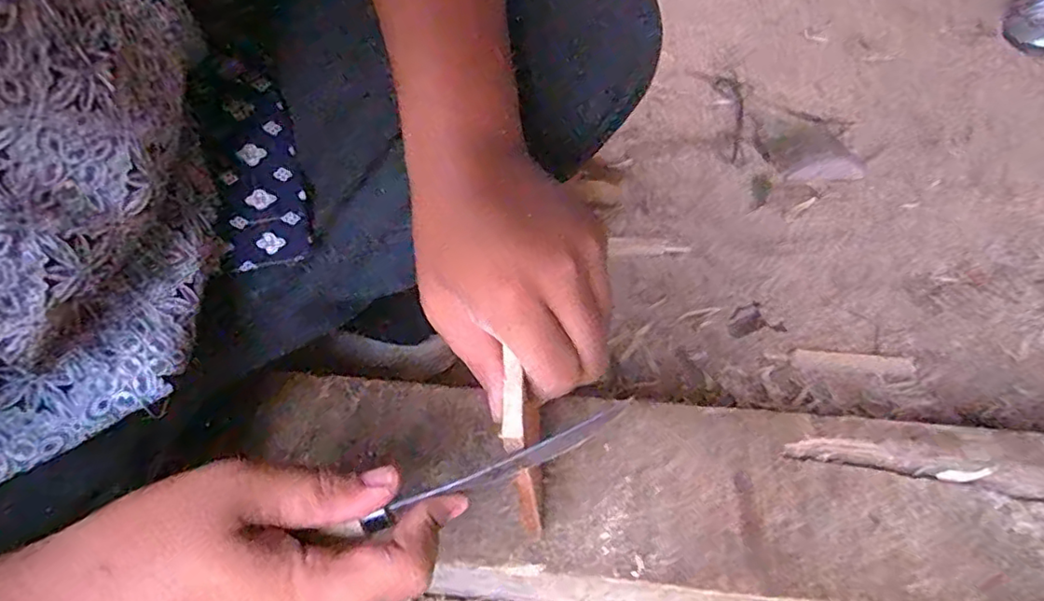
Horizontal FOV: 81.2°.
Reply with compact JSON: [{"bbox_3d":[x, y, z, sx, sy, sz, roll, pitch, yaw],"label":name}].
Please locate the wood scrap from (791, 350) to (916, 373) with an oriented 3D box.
[{"bbox_3d":[0.327,0.063,0.605,0.111,0.014,0.021,6,51,4],"label":"wood scrap"}]

